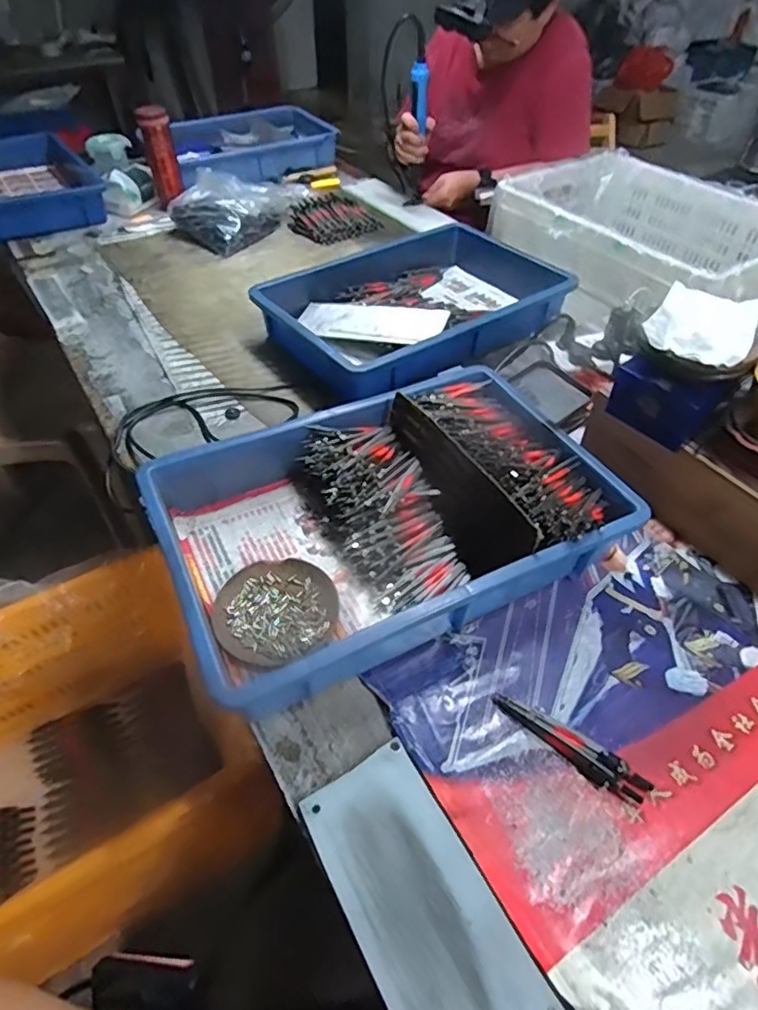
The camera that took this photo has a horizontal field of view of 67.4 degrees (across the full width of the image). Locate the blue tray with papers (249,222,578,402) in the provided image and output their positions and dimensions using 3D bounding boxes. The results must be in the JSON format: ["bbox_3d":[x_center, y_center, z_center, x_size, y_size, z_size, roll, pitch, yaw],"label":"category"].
[{"bbox_3d":[0.099,-0.333,0.910,0.547,0.079,0.301,-31,55,-30],"label":"blue tray with papers"}]

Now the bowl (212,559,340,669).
[{"bbox_3d":[-0.096,0.100,0.537,0.112,0.013,0.109,0,47,0],"label":"bowl"}]

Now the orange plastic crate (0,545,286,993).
[{"bbox_3d":[-0.421,0.347,0.681,0.450,0.268,0.351,-25,52,-22],"label":"orange plastic crate"}]

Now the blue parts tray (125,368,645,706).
[{"bbox_3d":[0.010,0.003,0.580,0.428,0.096,0.285,-21,51,-19],"label":"blue parts tray"}]

